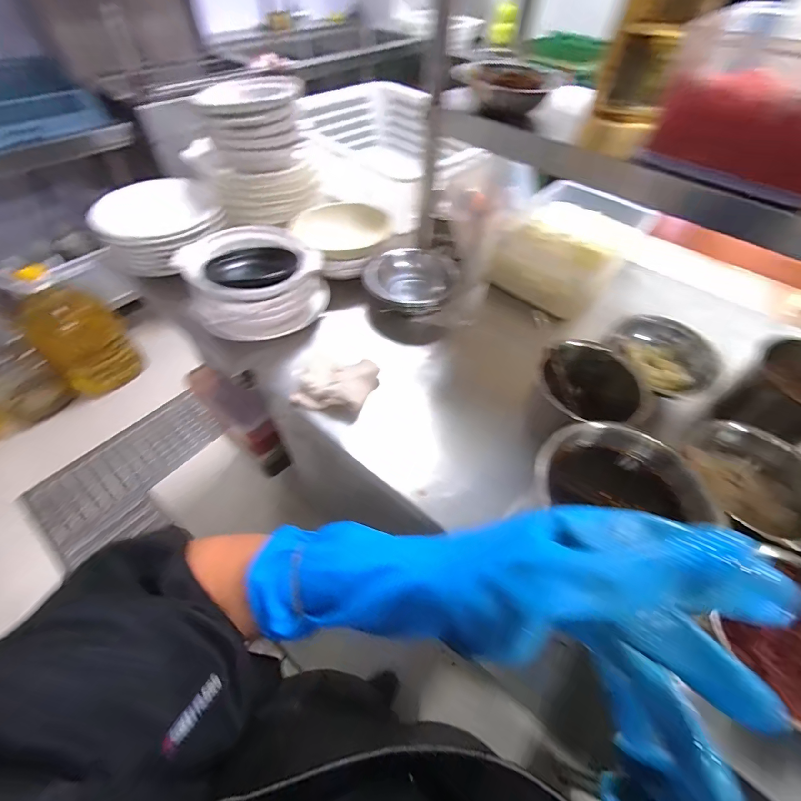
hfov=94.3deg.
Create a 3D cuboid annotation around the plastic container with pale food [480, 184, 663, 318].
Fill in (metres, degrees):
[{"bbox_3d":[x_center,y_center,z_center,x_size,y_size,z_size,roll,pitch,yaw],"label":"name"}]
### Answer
[{"bbox_3d":[0.361,-0.340,0.810,0.227,0.155,0.275,32,57,20],"label":"plastic container with pale food"}]

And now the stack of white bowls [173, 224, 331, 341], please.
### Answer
[{"bbox_3d":[-0.262,-0.222,0.676,0.226,0.110,0.191,-24,57,-20],"label":"stack of white bowls"}]

